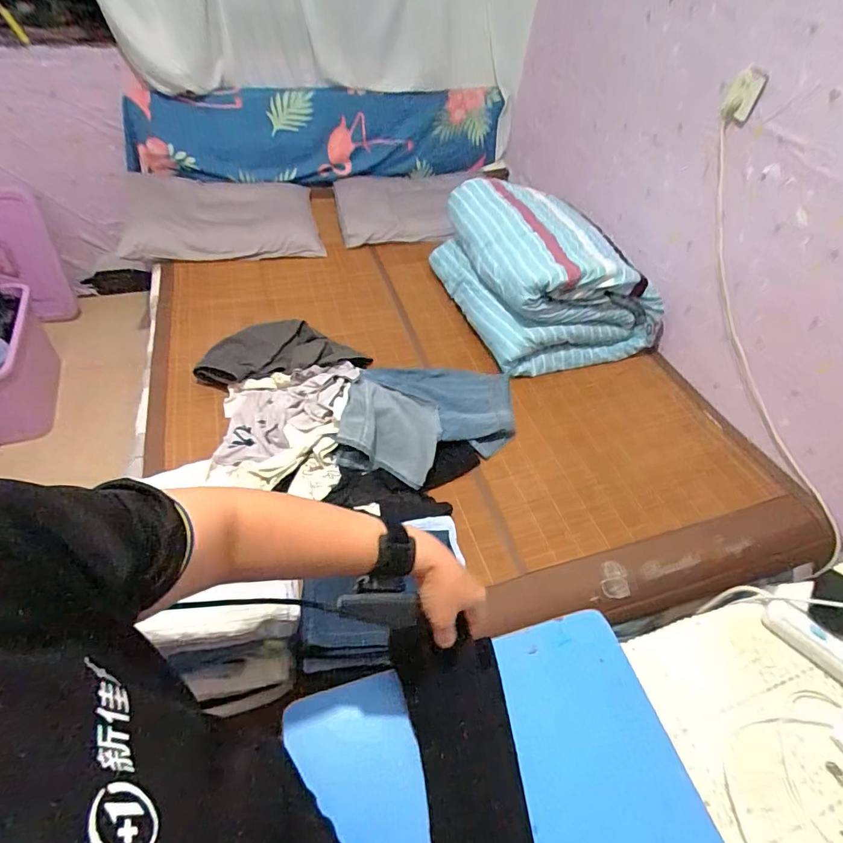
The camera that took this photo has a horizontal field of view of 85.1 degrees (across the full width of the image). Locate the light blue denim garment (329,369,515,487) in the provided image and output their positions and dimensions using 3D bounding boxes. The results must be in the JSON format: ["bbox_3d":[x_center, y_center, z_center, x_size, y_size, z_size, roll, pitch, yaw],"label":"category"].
[{"bbox_3d":[0.033,-0.042,1.170,0.420,0.156,0.425,8,49,1],"label":"light blue denim garment"}]

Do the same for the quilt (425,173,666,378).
[{"bbox_3d":[0.369,-0.482,1.479,0.494,0.306,0.669,-16,53,-18],"label":"quilt"}]

